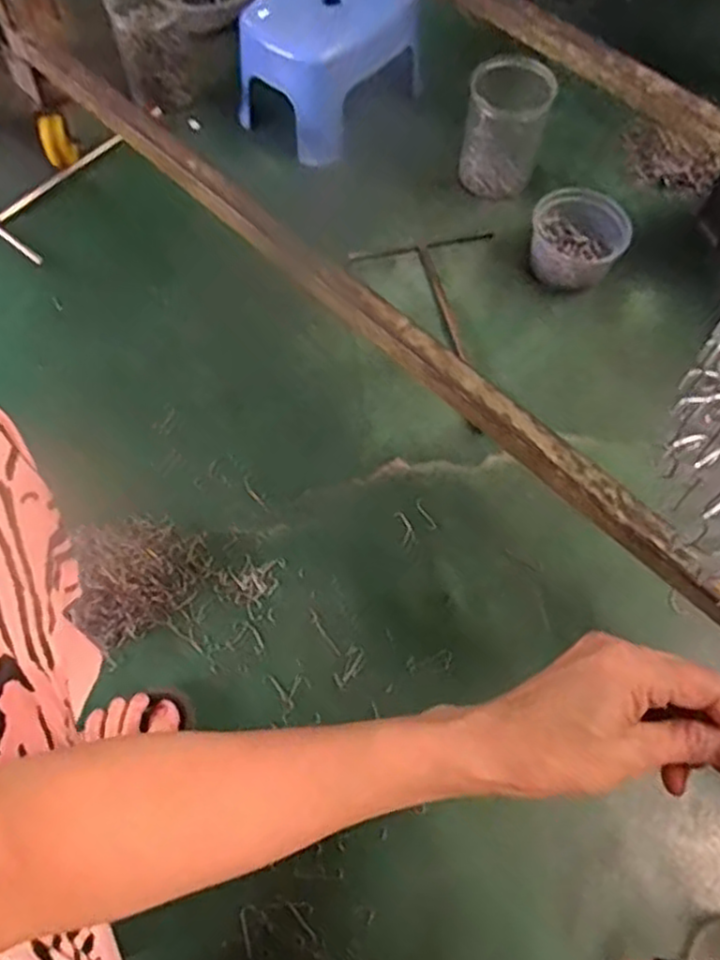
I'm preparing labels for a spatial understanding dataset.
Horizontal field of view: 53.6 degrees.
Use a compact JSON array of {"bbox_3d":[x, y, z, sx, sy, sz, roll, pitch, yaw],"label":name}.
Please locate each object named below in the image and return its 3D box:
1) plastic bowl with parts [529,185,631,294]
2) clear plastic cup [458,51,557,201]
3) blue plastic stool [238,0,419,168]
[{"bbox_3d":[0.266,-0.291,0.879,0.107,0.076,0.107,1,65,-1],"label":"plastic bowl with parts"},{"bbox_3d":[0.186,-0.453,0.923,0.096,0.137,0.102,1,65,-1],"label":"clear plastic cup"},{"bbox_3d":[-0.044,-0.582,0.972,0.174,0.145,0.230,39,70,16],"label":"blue plastic stool"}]

